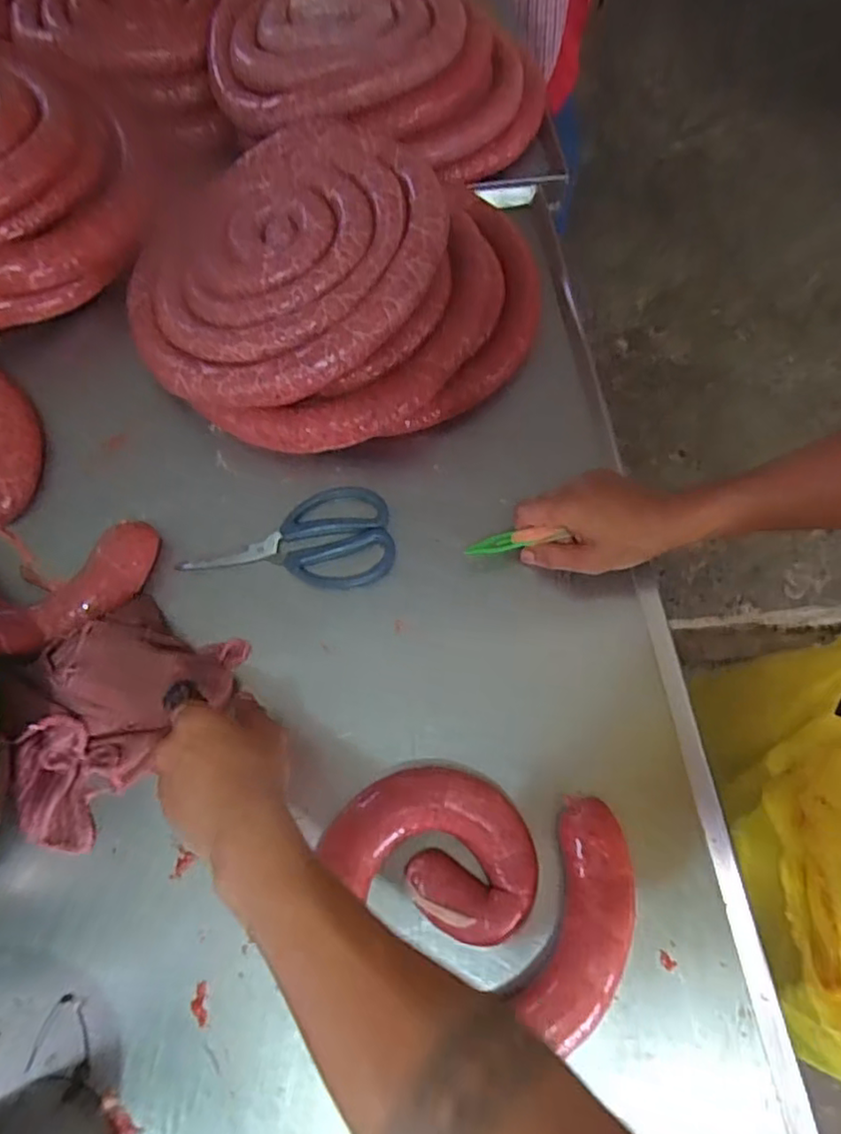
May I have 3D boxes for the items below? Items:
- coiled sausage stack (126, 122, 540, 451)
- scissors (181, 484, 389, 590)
[{"bbox_3d":[-0.078,-0.286,0.626,0.399,0.102,0.332,-23,71,-9],"label":"coiled sausage stack"},{"bbox_3d":[-0.114,-0.031,0.570,0.181,0.005,0.094,5,69,1],"label":"scissors"}]

